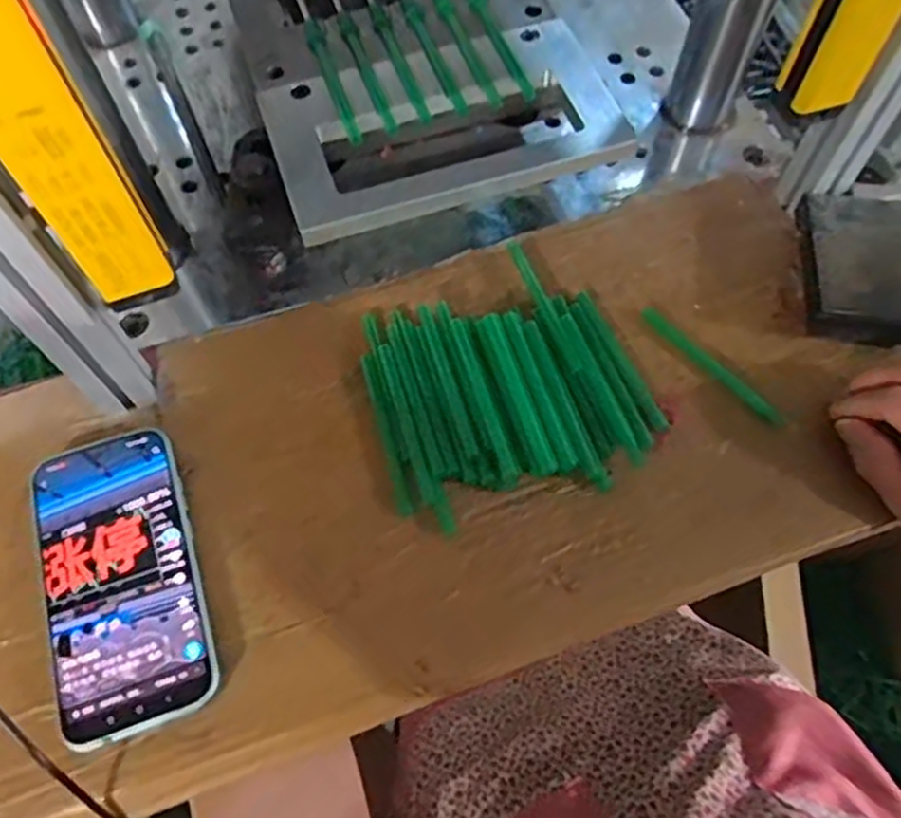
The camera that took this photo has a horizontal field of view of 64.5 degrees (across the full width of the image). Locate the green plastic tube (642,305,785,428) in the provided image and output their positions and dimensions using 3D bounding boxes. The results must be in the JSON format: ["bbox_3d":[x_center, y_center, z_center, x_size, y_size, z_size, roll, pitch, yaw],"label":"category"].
[{"bbox_3d":[0.160,-0.027,0.441,0.012,0.007,0.107,-37,69,-16],"label":"green plastic tube"}]

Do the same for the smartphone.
[{"bbox_3d":[-0.173,0.089,0.379,0.077,0.014,0.156,-19,66,-9],"label":"smartphone"}]

